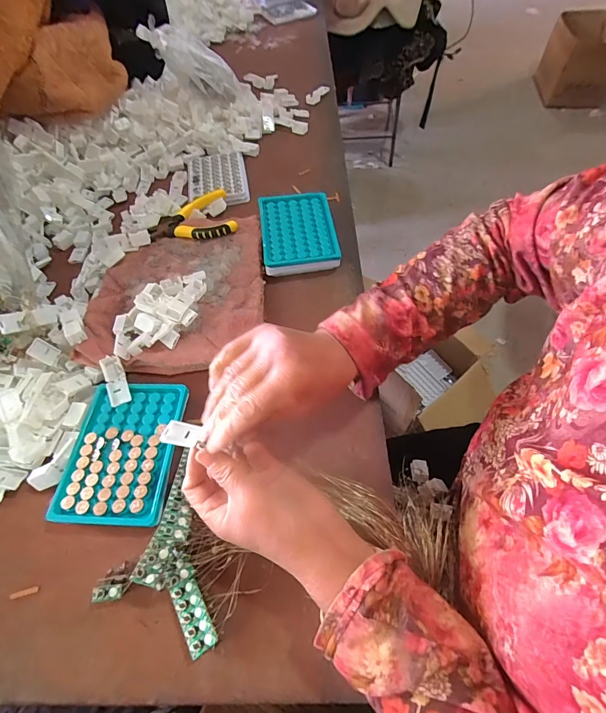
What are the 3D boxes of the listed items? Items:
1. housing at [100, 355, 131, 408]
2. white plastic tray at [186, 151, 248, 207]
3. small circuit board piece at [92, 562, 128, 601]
[{"bbox_3d":[-0.194,0.024,0.379,0.020,0.010,0.054,-21,61,-16],"label":"housing"},{"bbox_3d":[-0.137,-0.285,0.586,0.092,0.014,0.132,-11,59,-3],"label":"white plastic tray"},{"bbox_3d":[-0.153,0.181,0.295,0.023,0.015,0.024,-9,59,-3],"label":"small circuit board piece"}]

